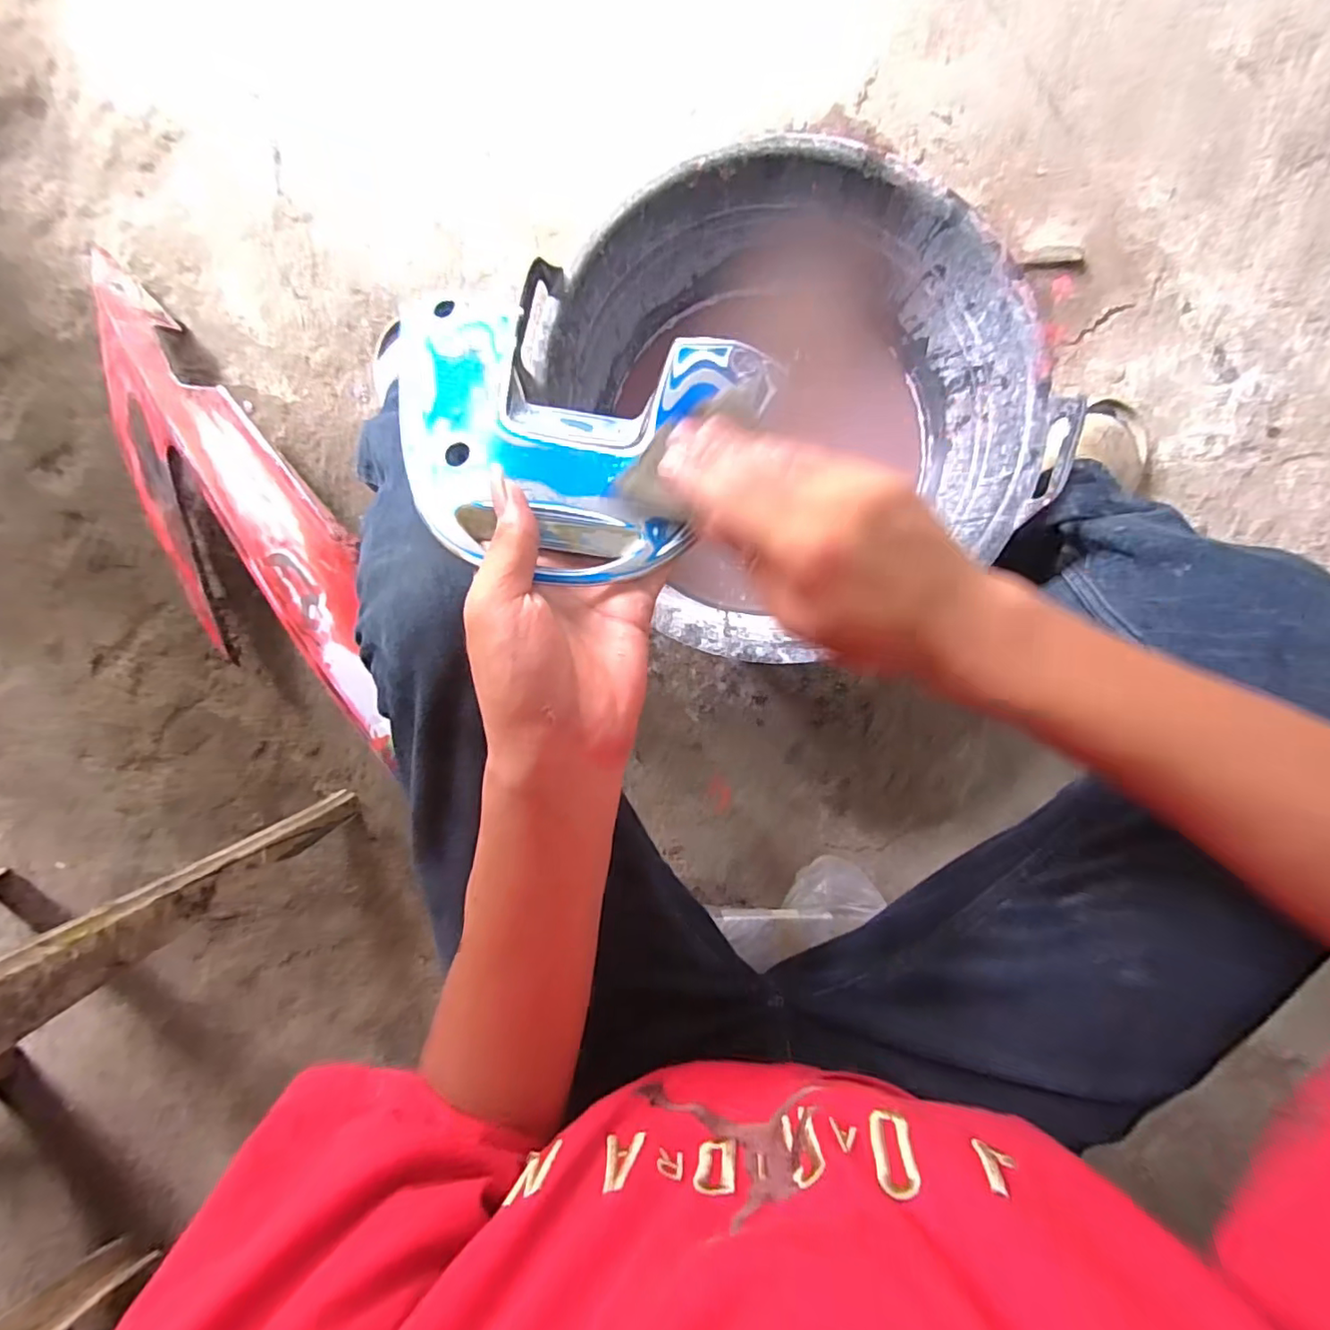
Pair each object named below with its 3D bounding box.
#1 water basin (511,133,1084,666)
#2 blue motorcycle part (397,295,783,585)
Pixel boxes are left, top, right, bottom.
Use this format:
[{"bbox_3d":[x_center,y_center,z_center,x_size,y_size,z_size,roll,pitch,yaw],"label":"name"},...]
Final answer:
[{"bbox_3d":[0.121,-0.252,0.604,0.416,0.210,0.421,0,87,2],"label":"water basin"},{"bbox_3d":[-0.053,-0.109,0.297,0.177,0.045,0.161,9,67,-2],"label":"blue motorcycle part"}]

